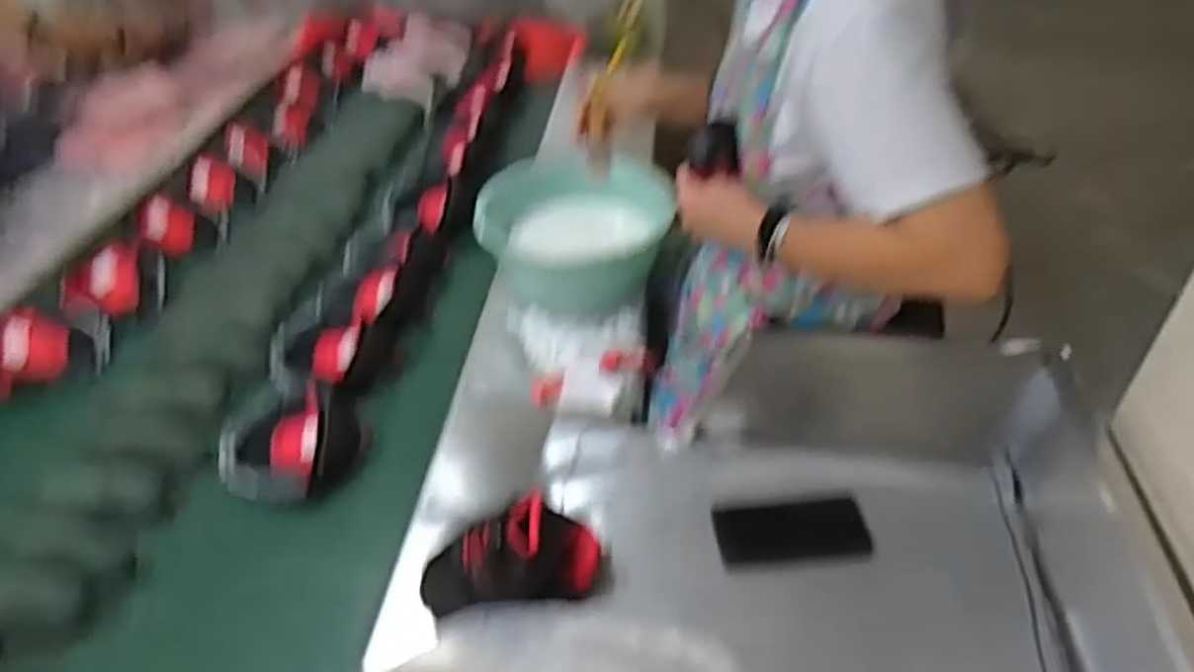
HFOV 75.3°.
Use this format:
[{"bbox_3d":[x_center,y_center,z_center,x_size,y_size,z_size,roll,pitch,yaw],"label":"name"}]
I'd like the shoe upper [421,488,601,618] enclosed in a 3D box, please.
[{"bbox_3d":[-0.086,0.229,0.782,0.178,0.107,0.087,-12,42,-12],"label":"shoe upper"}]

